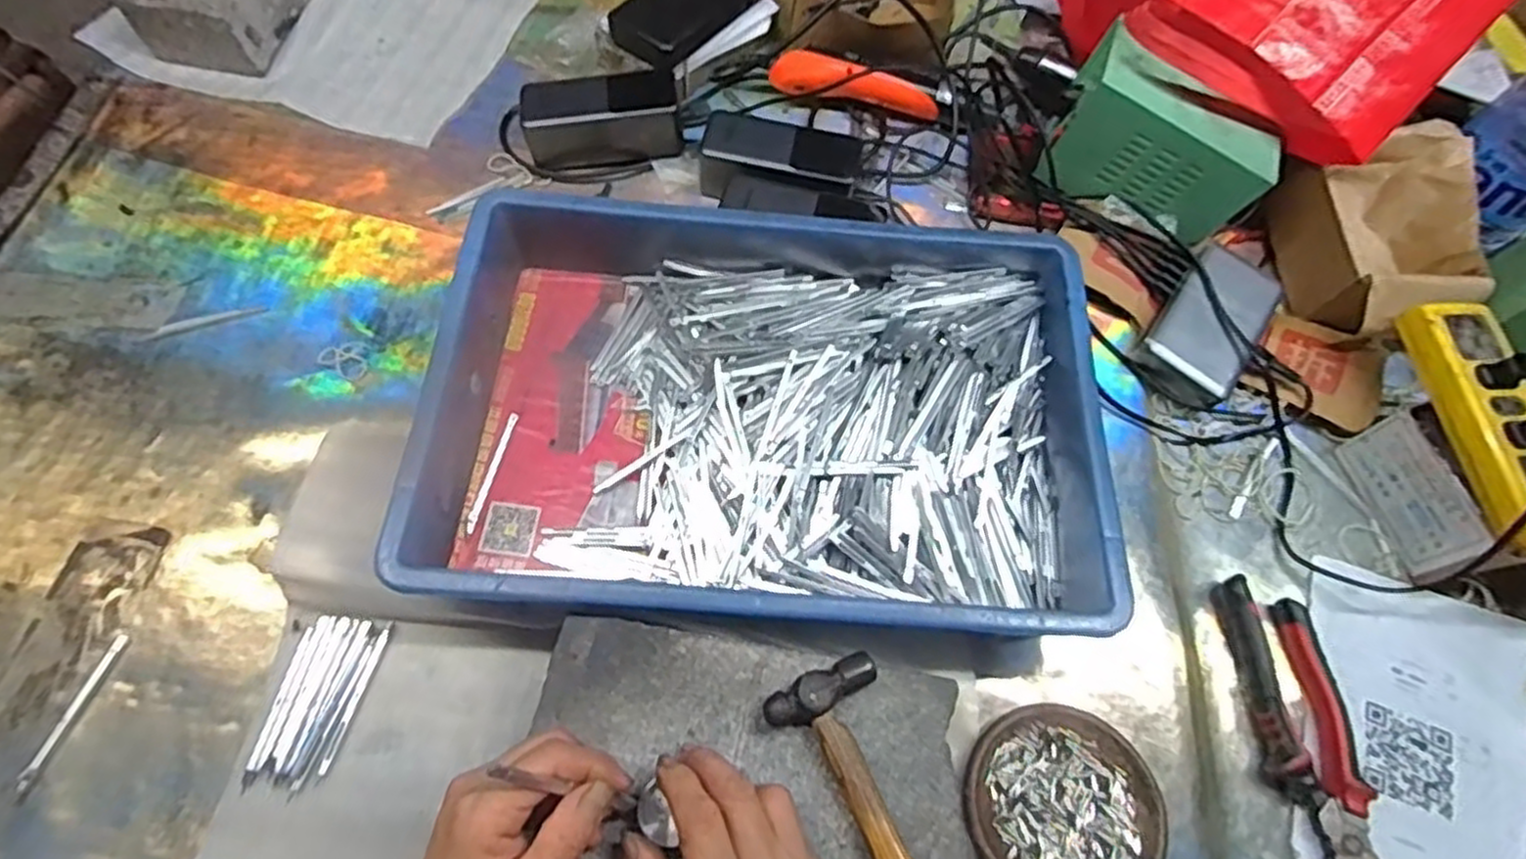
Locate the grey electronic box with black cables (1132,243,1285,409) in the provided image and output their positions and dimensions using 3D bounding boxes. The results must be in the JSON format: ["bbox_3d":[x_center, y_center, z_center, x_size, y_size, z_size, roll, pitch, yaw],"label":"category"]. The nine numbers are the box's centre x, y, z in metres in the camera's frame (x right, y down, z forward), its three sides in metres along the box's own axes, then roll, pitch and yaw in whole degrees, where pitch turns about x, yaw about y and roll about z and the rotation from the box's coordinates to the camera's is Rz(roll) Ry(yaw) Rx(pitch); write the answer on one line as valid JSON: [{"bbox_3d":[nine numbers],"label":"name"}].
[{"bbox_3d":[0.360,-0.084,0.620,0.074,0.040,0.132,35,66,11],"label":"grey electronic box with black cables"}]

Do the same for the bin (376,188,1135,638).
[{"bbox_3d":[0.002,-0.014,0.530,0.435,0.079,0.297,4,65,-2],"label":"bin"}]

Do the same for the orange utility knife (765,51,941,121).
[{"bbox_3d":[0.085,-0.315,0.704,0.153,0.039,0.026,11,67,3],"label":"orange utility knife"}]

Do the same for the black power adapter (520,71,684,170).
[{"bbox_3d":[-0.138,-0.268,0.660,0.132,0.053,0.062,-6,65,-8],"label":"black power adapter"}]

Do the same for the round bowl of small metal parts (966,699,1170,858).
[{"bbox_3d":[0.182,0.231,0.464,0.114,0.023,0.114,2,65,-3],"label":"round bowl of small metal parts"}]

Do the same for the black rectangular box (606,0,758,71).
[{"bbox_3d":[-0.063,-0.385,0.688,0.069,0.023,0.156,38,68,13],"label":"black rectangular box"}]

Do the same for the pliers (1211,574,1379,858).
[{"bbox_3d":[0.352,0.204,0.497,0.060,0.023,0.209,0,65,-4],"label":"pliers"}]

